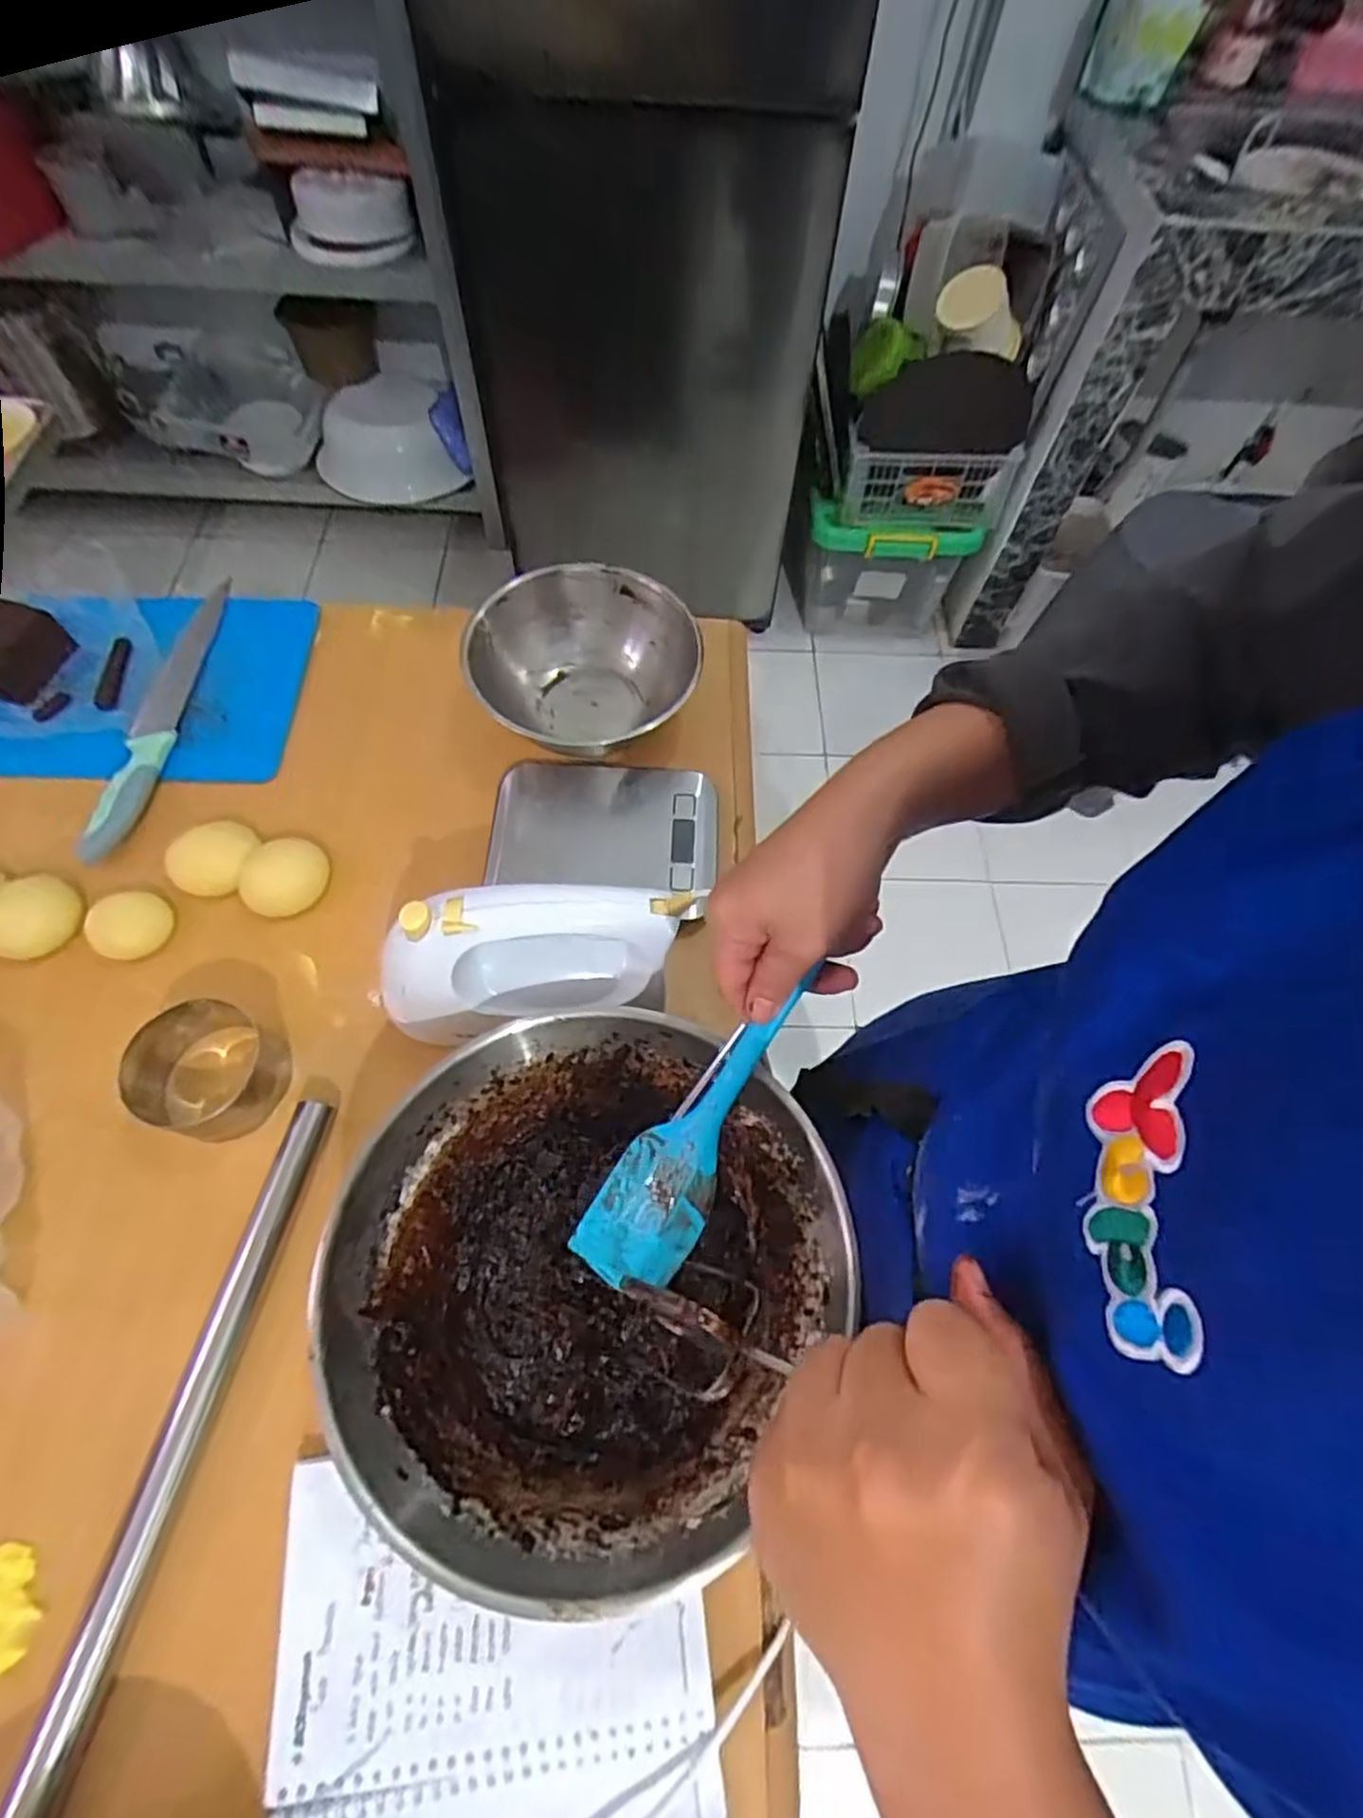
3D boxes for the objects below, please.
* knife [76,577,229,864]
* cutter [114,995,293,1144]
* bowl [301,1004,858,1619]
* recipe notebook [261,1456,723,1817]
[{"bbox_3d":[-0.434,-0.162,0.609,0.043,0.018,0.268,4,63,-2],"label":"knife"},{"bbox_3d":[-0.307,0.099,0.474,0.090,0.048,0.078,40,68,15],"label":"cutter"},{"bbox_3d":[-0.051,0.193,0.408,0.242,0.097,0.253,2,63,-3],"label":"bowl"},{"bbox_3d":[-0.087,0.409,0.349,0.204,0.015,0.247,-7,64,-7],"label":"recipe notebook"}]

